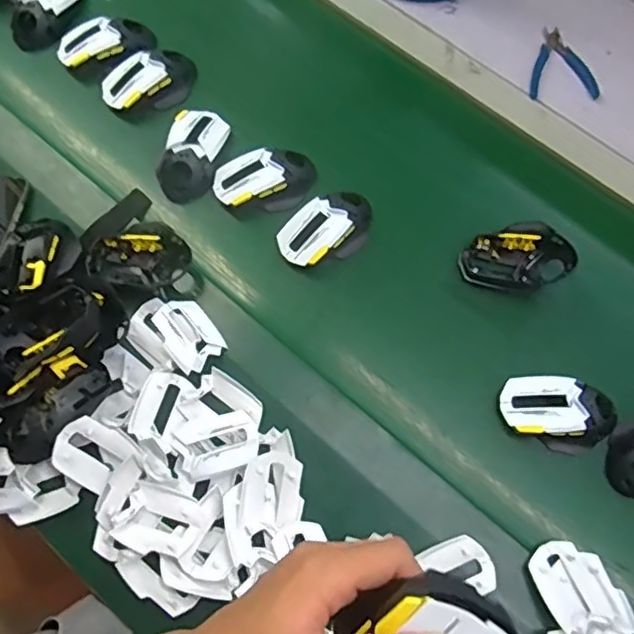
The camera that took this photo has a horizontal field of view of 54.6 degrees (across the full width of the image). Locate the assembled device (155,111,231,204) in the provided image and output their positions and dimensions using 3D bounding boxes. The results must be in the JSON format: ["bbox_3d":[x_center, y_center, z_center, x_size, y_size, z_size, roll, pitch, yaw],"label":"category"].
[{"bbox_3d":[-0.149,-0.197,0.735,0.066,0.028,0.121,13,73,4],"label":"assembled device"}]

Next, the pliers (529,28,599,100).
[{"bbox_3d":[0.316,-0.331,0.800,0.083,0.008,0.111,0,73,0],"label":"pliers"}]

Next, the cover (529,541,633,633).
[{"bbox_3d":[0.253,0.271,0.580,0.068,0.023,0.112,-24,54,-15],"label":"cover"}]

